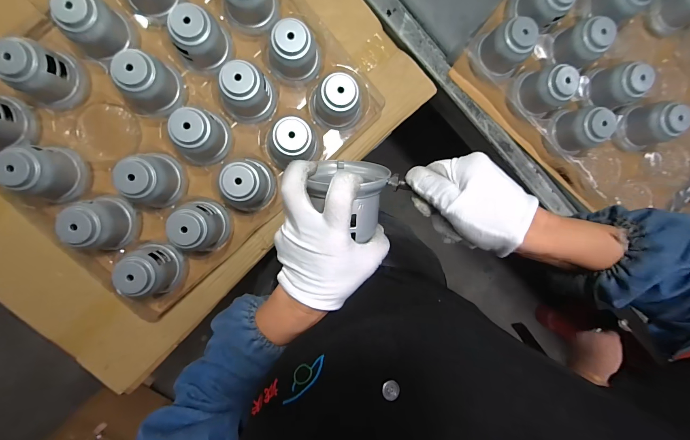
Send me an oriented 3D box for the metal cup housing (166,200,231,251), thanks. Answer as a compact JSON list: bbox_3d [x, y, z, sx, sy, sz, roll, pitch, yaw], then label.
[{"bbox_3d":[-0.234,0.012,0.494,0.074,0.086,0.079,-1,95,-7],"label":"metal cup housing"}]

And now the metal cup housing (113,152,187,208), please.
[{"bbox_3d":[-0.307,-0.064,0.479,0.076,0.083,0.088,-1,95,-7],"label":"metal cup housing"}]

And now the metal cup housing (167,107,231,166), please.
[{"bbox_3d":[-0.234,-0.134,0.483,0.079,0.082,0.083,2,95,-7],"label":"metal cup housing"}]

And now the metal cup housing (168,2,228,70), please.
[{"bbox_3d":[-0.229,-0.280,0.473,0.064,0.079,0.065,-1,95,-7],"label":"metal cup housing"}]

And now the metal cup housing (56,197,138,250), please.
[{"bbox_3d":[-0.386,0.007,0.475,0.073,0.083,0.087,-7,96,-6],"label":"metal cup housing"}]

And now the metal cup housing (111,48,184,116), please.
[{"bbox_3d":[-0.307,-0.213,0.467,0.082,0.079,0.082,8,94,-8],"label":"metal cup housing"}]

